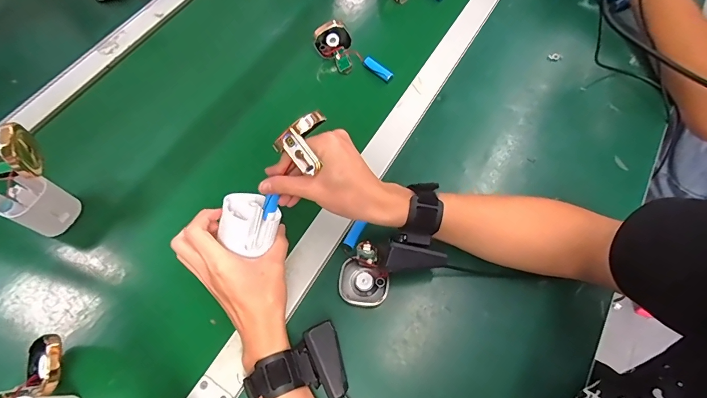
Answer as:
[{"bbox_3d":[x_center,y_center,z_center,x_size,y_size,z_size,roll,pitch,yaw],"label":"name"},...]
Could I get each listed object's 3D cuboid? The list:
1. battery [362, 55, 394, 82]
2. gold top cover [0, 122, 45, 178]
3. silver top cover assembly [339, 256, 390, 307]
[{"bbox_3d":[0.035,-0.194,0.568,0.012,0.012,0.054,-41,71,-18],"label":"battery"},{"bbox_3d":[-0.351,-0.050,0.404,0.013,0.050,0.051,-17,63,-13],"label":"gold top cover"},{"bbox_3d":[0.010,0.094,0.422,0.054,0.013,0.045,21,66,9],"label":"silver top cover assembly"}]

